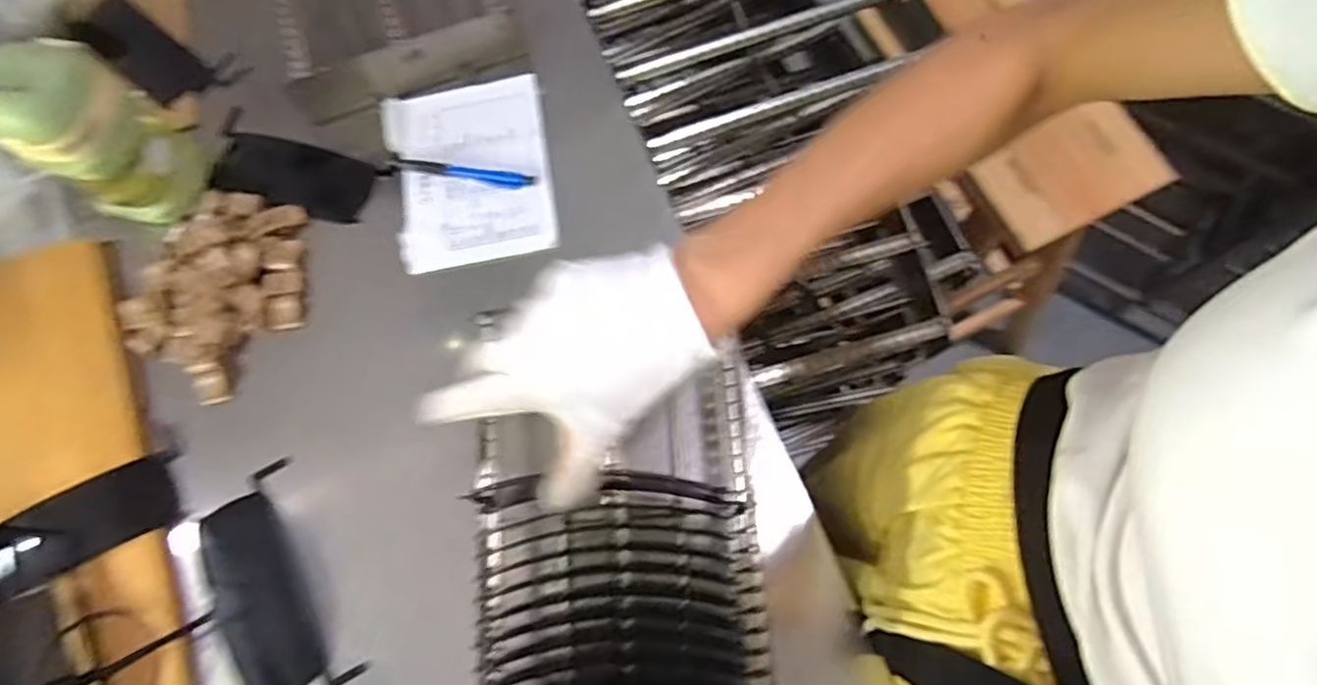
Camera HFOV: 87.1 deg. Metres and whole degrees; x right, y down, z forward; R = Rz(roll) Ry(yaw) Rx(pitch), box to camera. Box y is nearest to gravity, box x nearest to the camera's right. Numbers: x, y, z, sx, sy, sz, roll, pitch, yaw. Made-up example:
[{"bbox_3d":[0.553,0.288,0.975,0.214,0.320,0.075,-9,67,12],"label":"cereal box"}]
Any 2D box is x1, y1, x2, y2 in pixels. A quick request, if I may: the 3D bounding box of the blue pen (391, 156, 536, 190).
[{"bbox_3d":[-0.171,-0.149,0.606,0.131,0.011,0.017,11,73,8],"label":"blue pen"}]

